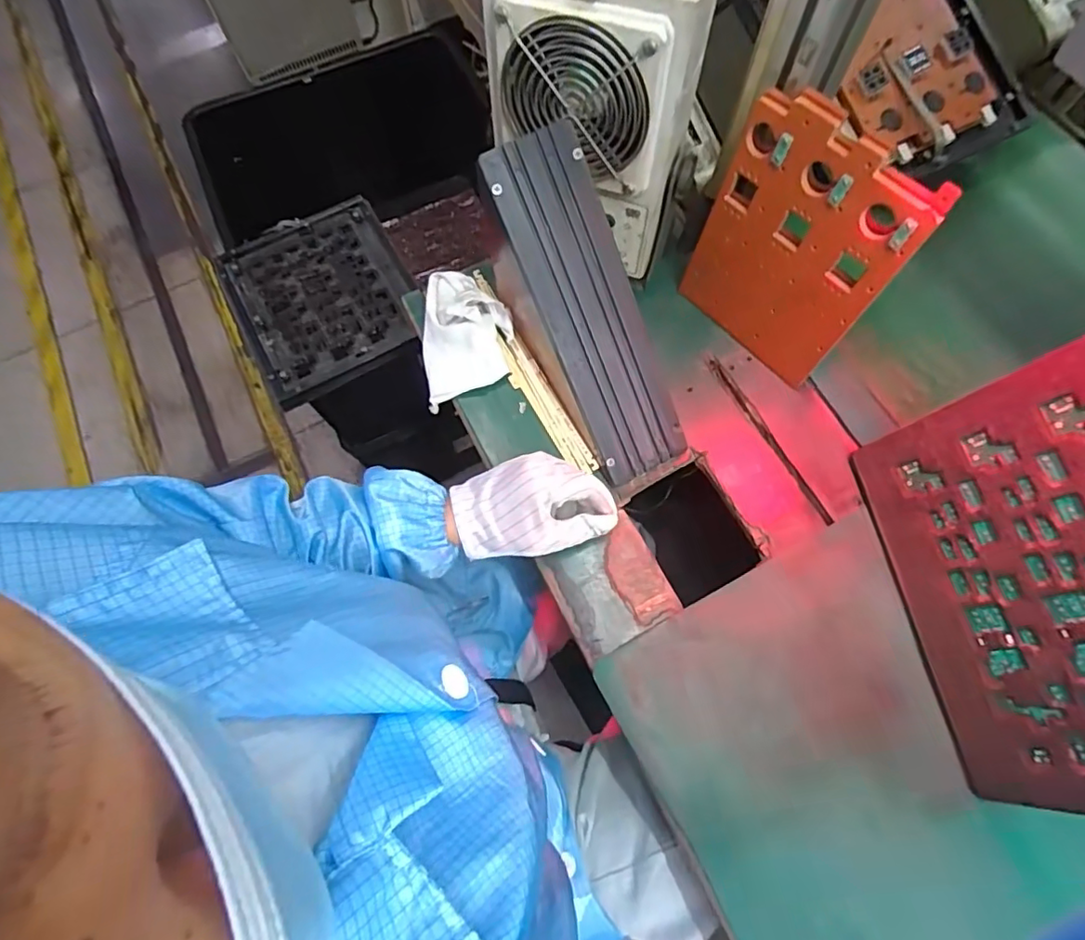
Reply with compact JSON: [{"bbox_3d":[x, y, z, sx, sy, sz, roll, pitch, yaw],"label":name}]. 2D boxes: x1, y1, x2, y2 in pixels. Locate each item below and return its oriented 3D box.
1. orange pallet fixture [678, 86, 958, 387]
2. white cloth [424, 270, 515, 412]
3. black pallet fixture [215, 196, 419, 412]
[{"bbox_3d":[0.198,-0.174,0.449,0.012,0.190,0.151,-35,69,-22],"label":"orange pallet fixture"},{"bbox_3d":[-0.076,-0.136,0.532,0.090,0.058,0.120,-10,69,-2],"label":"white cloth"},{"bbox_3d":[-0.304,-0.247,0.780,0.235,0.019,0.283,-30,71,-9],"label":"black pallet fixture"}]

